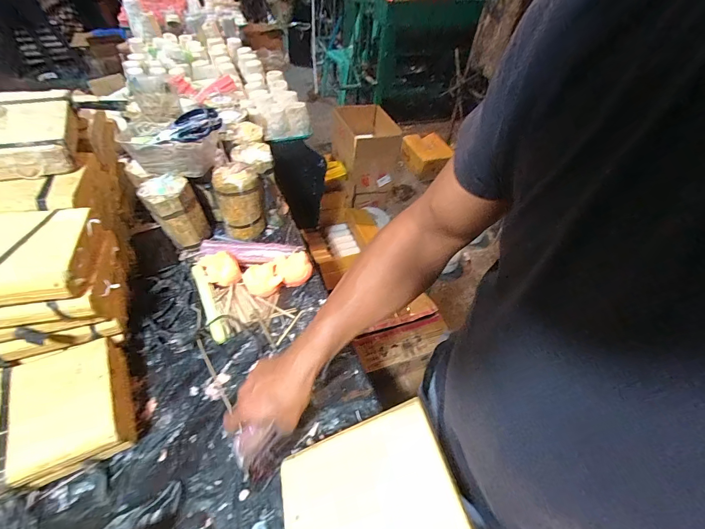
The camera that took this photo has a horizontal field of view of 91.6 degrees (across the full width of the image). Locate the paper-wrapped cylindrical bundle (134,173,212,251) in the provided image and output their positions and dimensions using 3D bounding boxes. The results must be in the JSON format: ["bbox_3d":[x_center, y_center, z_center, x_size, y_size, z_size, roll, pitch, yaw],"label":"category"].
[{"bbox_3d":[-0.375,-0.109,0.735,0.104,0.144,0.081,-24,54,-24],"label":"paper-wrapped cylindrical bundle"}]

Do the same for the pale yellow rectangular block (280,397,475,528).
[{"bbox_3d":[0.009,0.270,0.397,0.208,0.012,0.156,-28,48,8],"label":"pale yellow rectangular block"}]

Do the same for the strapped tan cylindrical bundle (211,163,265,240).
[{"bbox_3d":[-0.250,-0.142,0.775,0.097,0.148,0.086,-11,50,-15],"label":"strapped tan cylindrical bundle"}]

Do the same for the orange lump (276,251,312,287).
[{"bbox_3d":[-0.124,0.012,0.723,0.072,0.059,0.065,-16,51,-18],"label":"orange lump"}]

